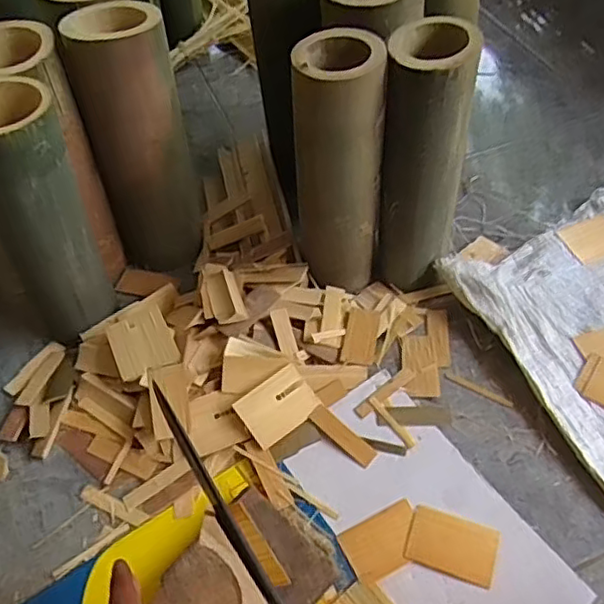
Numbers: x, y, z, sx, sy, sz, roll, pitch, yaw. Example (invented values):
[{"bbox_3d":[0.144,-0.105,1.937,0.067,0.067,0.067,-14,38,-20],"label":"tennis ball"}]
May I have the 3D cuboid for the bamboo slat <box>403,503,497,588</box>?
[{"bbox_3d":[0.128,0.205,0.529,0.072,0.004,0.050,16,54,16],"label":"bamboo slat"}]

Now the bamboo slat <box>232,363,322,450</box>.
[{"bbox_3d":[-0.022,0.099,0.594,0.071,0.004,0.052,-34,87,-21],"label":"bamboo slat"}]

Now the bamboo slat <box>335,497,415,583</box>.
[{"bbox_3d":[0.071,0.206,0.534,0.069,0.004,0.048,-22,54,-13],"label":"bamboo slat"}]

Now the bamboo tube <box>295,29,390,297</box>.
[{"bbox_3d":[0.038,-0.124,0.608,0.079,0.250,0.079,1,52,4],"label":"bamboo tube"}]

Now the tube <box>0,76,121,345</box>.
[{"bbox_3d":[-0.244,-0.077,0.589,0.094,0.249,0.077,-24,54,-14],"label":"tube"}]

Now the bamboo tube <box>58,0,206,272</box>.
[{"bbox_3d":[-0.167,-0.156,0.653,0.102,0.269,0.098,-15,52,-8],"label":"bamboo tube"}]

